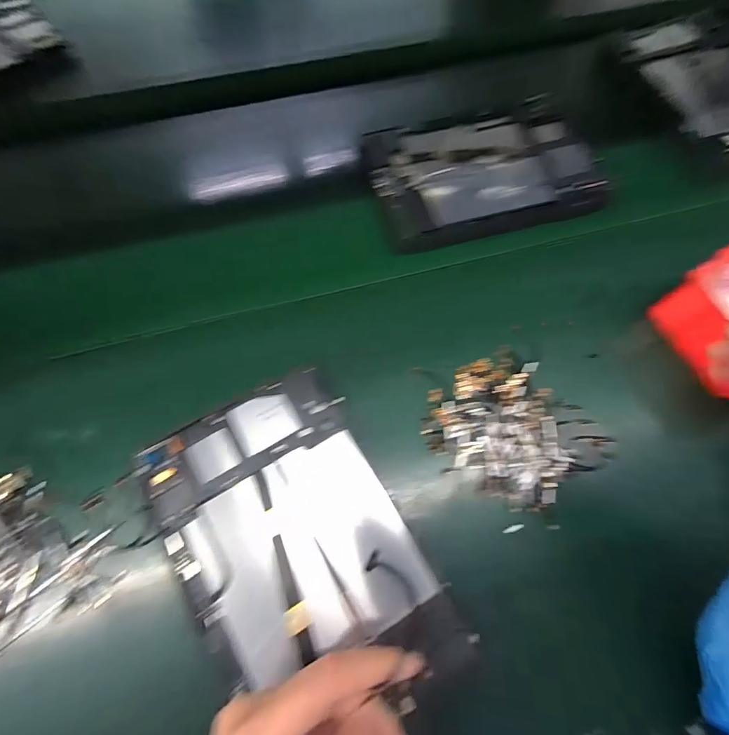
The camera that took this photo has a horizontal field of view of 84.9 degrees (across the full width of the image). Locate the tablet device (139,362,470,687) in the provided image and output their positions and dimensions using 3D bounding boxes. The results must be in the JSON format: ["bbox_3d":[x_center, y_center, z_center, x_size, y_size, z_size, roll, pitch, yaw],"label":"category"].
[{"bbox_3d":[-0.050,0.123,0.287,0.149,0.011,0.227,-30,71,-12],"label":"tablet device"}]

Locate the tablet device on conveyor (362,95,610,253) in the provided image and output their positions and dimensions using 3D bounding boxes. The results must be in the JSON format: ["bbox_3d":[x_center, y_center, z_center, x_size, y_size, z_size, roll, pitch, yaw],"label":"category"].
[{"bbox_3d":[0.128,-0.213,0.433,0.243,0.022,0.155,-18,69,-8],"label":"tablet device on conveyor"}]

